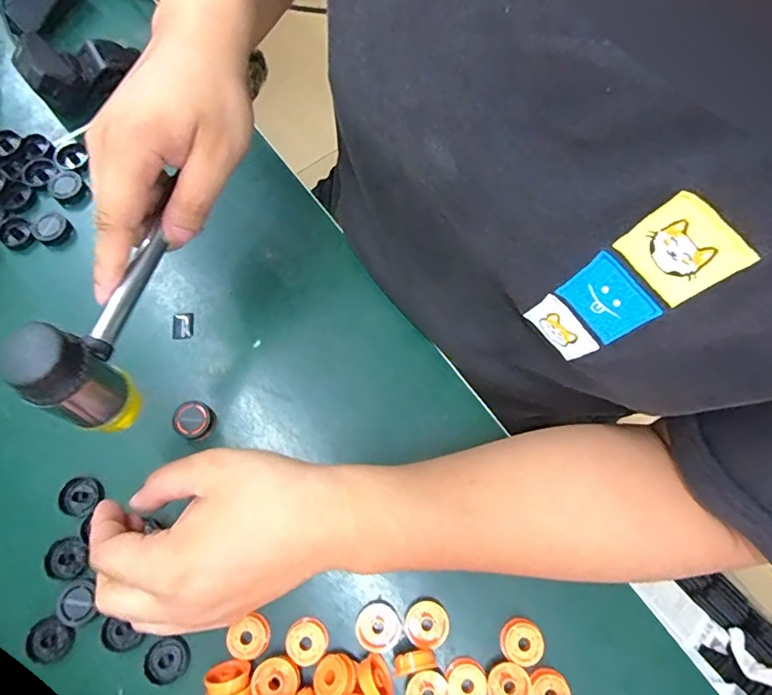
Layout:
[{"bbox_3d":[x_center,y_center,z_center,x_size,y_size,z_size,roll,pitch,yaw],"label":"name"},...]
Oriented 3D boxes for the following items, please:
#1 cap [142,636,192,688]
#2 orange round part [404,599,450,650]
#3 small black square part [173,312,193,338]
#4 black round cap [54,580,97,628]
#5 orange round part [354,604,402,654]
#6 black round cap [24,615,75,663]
[{"bbox_3d":[-0.132,0.189,0.306,0.024,0.010,0.022,0,73,0],"label":"cap"},{"bbox_3d":[0.025,0.170,0.311,0.026,0.005,0.025,-2,58,1],"label":"orange round part"},{"bbox_3d":[-0.151,-0.016,0.376,0.015,0.004,0.019,-3,73,-1],"label":"small black square part"},{"bbox_3d":[-0.191,0.158,0.311,0.022,0.008,0.025,-21,74,-7],"label":"black round cap"},{"bbox_3d":[-0.005,0.171,0.309,0.026,0.007,0.026,0,73,0],"label":"orange round part"},{"bbox_3d":[-0.206,0.178,0.308,0.026,0.004,0.023,19,74,5],"label":"black round cap"}]

